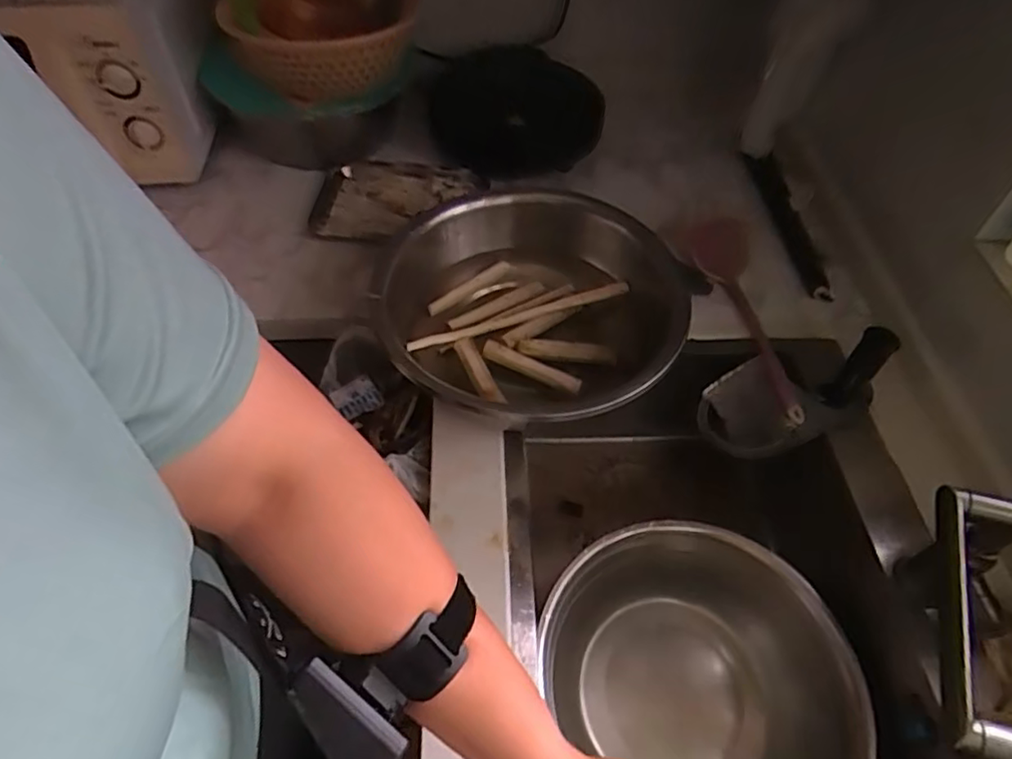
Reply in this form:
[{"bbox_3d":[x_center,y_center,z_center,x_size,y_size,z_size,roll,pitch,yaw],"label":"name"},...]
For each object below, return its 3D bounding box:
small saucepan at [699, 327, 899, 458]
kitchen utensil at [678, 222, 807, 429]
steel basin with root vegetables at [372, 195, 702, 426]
[{"bbox_3d":[0.340,0.022,0.733,0.229,0.089,0.116,-24,44,32],"label":"small saucepan"},{"bbox_3d":[0.304,-0.082,0.805,0.075,0.061,0.320,1,53,-1],"label":"kitchen utensil"},{"bbox_3d":[0.020,-0.076,0.724,0.314,0.113,0.323,1,53,-1],"label":"steel basin with root vegetables"}]

